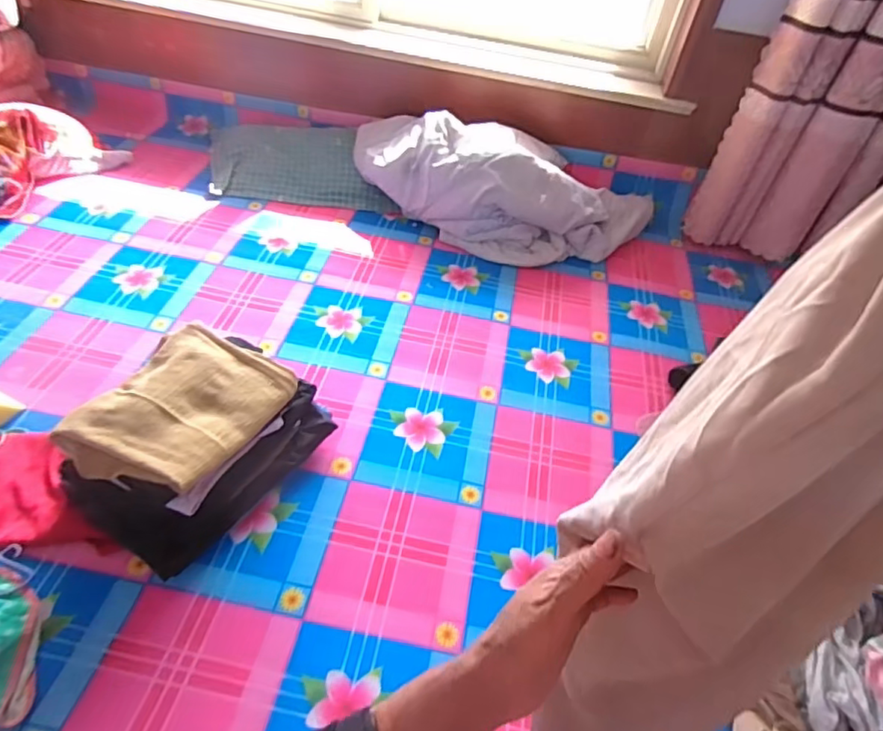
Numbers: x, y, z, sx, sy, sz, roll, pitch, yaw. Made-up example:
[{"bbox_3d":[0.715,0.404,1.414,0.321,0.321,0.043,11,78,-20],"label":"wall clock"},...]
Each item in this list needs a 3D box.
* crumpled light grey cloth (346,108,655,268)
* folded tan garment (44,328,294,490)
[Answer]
[{"bbox_3d":[0.168,-0.482,1.584,0.849,0.223,0.347,11,46,2],"label":"crumpled light grey cloth"},{"bbox_3d":[-0.386,0.063,0.882,0.224,0.048,0.282,22,47,12],"label":"folded tan garment"}]

